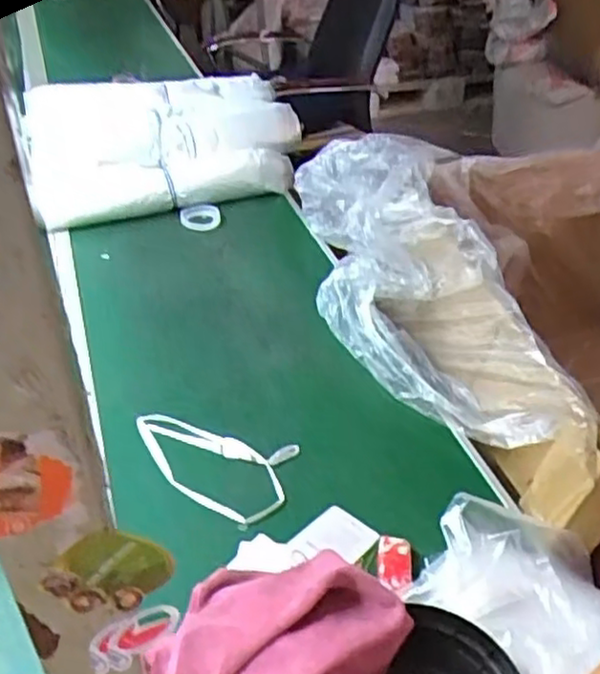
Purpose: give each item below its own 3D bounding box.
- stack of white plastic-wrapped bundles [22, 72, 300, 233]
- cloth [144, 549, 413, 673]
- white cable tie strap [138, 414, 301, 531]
[{"bbox_3d":[-0.214,-0.312,1.128,0.418,0.132,0.282,-14,38,-19],"label":"stack of white plastic-wrapped bundles"},{"bbox_3d":[-0.023,0.215,0.471,0.160,0.060,0.160,18,39,22],"label":"cloth"},{"bbox_3d":[-0.089,0.117,0.649,0.160,0.005,0.101,10,37,12],"label":"white cable tie strap"}]

